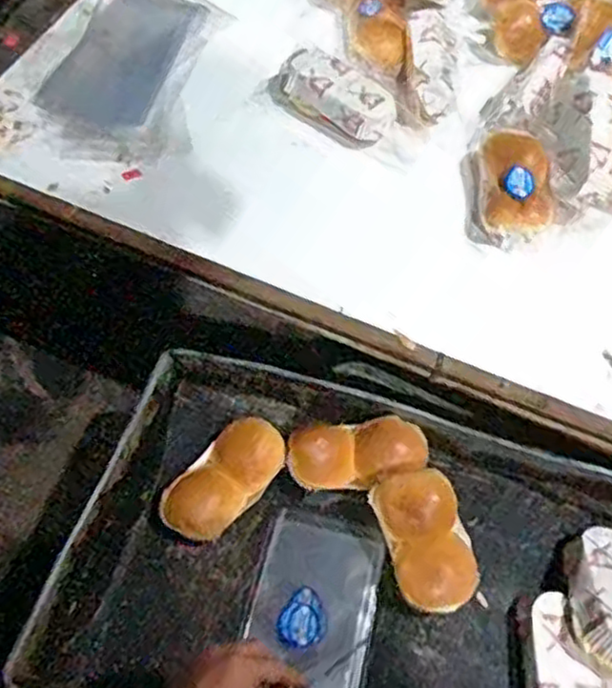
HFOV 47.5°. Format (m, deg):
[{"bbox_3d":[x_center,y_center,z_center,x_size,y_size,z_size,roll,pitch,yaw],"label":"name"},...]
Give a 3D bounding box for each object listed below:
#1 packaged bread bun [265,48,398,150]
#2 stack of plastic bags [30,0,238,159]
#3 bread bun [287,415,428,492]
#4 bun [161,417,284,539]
[{"bbox_3d":[0.029,-0.296,0.824,0.159,0.051,0.069,37,65,17],"label":"packaged bread bun"},{"bbox_3d":[-0.223,-0.350,0.865,0.156,0.024,0.304,24,62,11],"label":"stack of plastic bags"},{"bbox_3d":[0.053,0.115,0.735,0.139,0.041,0.065,-4,61,-5],"label":"bread bun"},{"bbox_3d":[-0.084,0.138,0.721,0.075,0.042,0.143,39,66,18],"label":"bun"}]

